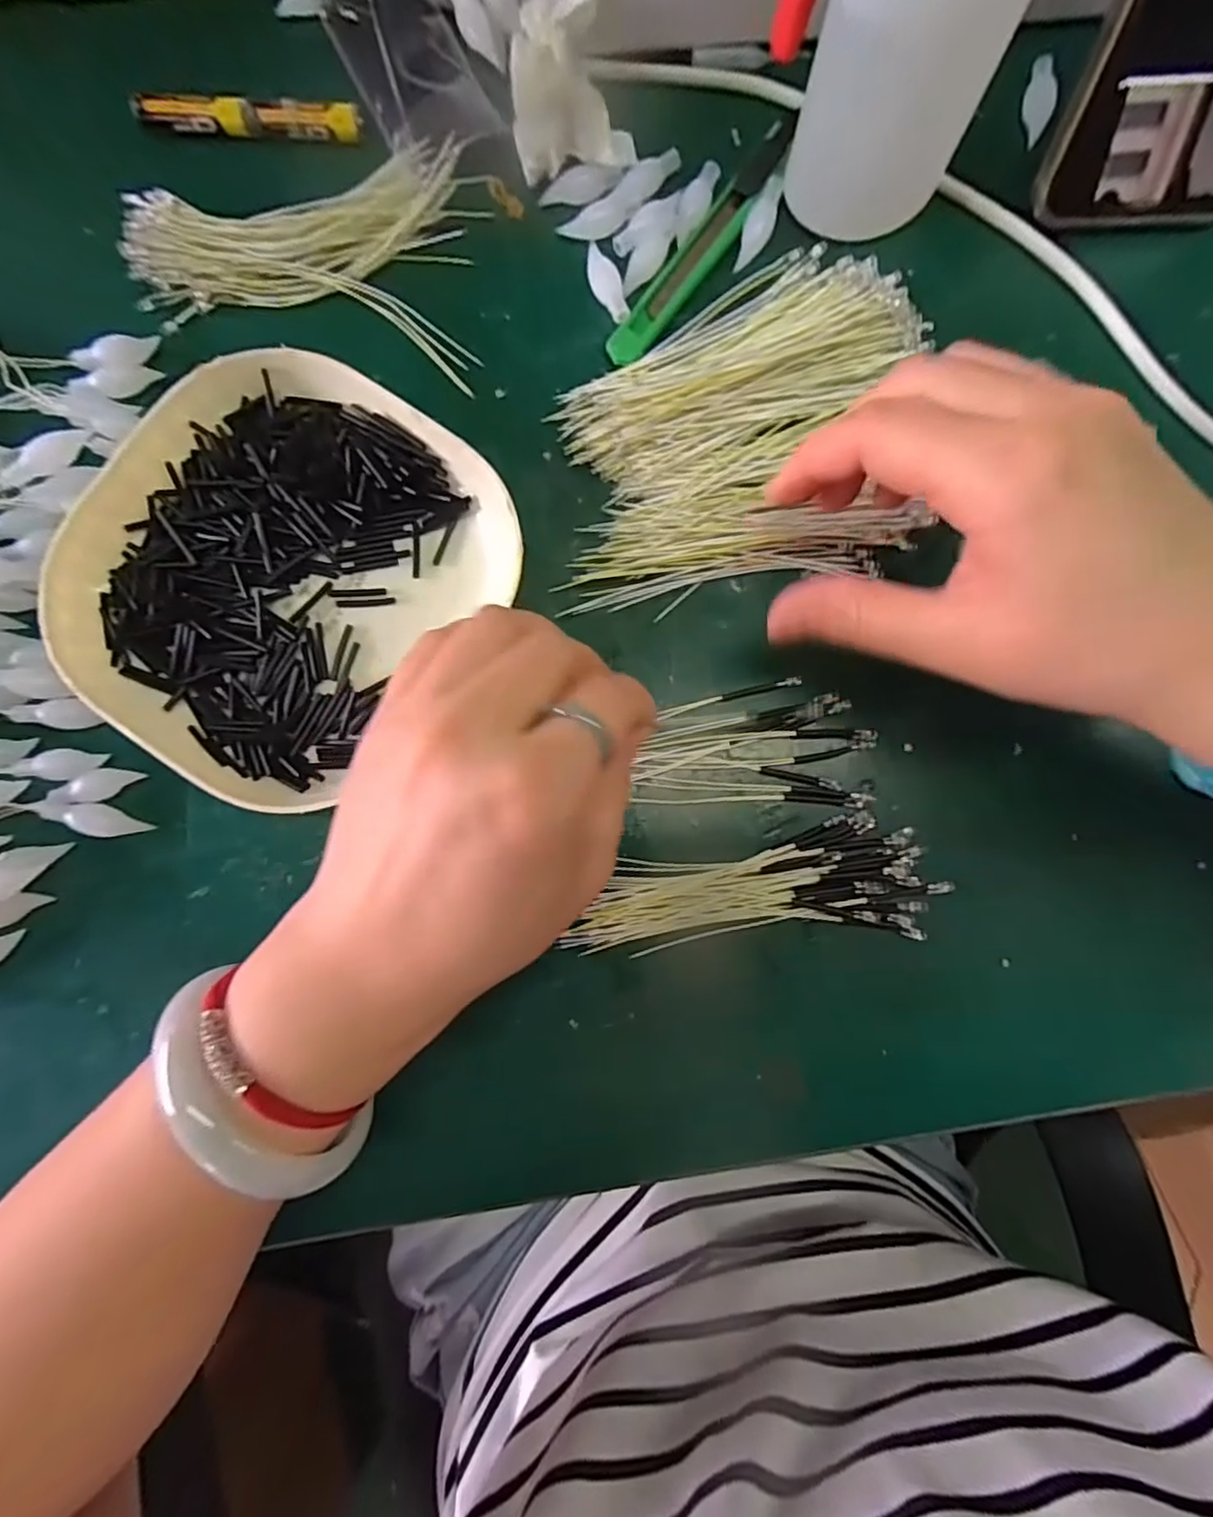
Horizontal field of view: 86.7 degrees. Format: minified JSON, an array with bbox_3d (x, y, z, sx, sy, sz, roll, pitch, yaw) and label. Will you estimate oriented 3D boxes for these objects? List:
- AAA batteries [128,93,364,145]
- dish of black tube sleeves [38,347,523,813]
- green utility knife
[{"bbox_3d":[-0.135,-0.243,0.244,0.083,0.007,0.012,4,85,0],"label":"AAA batteries"},{"bbox_3d":[-0.112,-0.066,0.222,0.128,0.018,0.139,0,85,0],"label":"dish of black tube sleeves"},{"bbox_3d":[0.037,-0.192,0.239,0.014,0.007,0.111,36,86,3],"label":"green utility knife"}]

